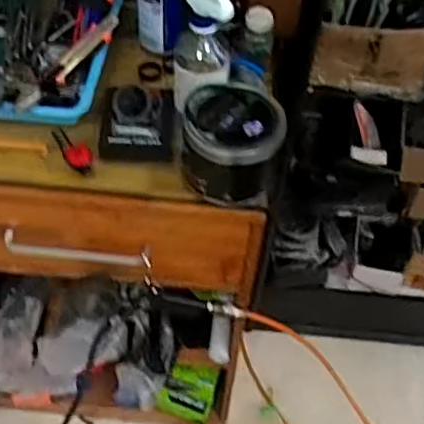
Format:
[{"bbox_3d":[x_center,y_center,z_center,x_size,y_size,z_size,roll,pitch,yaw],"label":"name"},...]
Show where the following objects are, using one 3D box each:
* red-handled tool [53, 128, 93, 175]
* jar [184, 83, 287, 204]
[{"bbox_3d":[-0.184,-0.083,0.841,0.025,0.038,0.080,-27,59,-23],"label":"red-handled tool"},{"bbox_3d":[0.024,-0.091,0.809,0.119,0.098,0.123,2,52,-3],"label":"jar"}]

